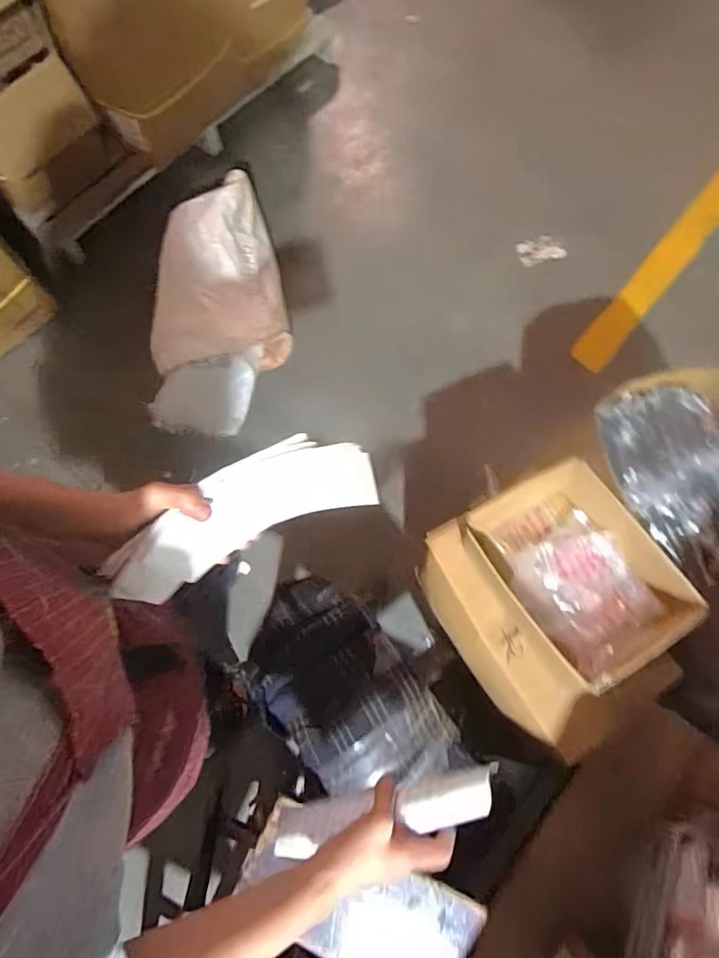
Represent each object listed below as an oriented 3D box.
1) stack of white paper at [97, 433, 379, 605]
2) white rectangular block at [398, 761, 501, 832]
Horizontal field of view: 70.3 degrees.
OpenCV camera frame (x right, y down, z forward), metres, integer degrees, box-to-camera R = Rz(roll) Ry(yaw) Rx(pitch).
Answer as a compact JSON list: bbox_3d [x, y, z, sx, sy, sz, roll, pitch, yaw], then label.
[{"bbox_3d":[-0.120,0.041,0.527,0.273,0.136,0.070,-29,77,0],"label":"stack of white paper"},{"bbox_3d":[0.099,0.344,0.548,0.111,0.026,0.047,-15,75,-5],"label":"white rectangular block"}]

